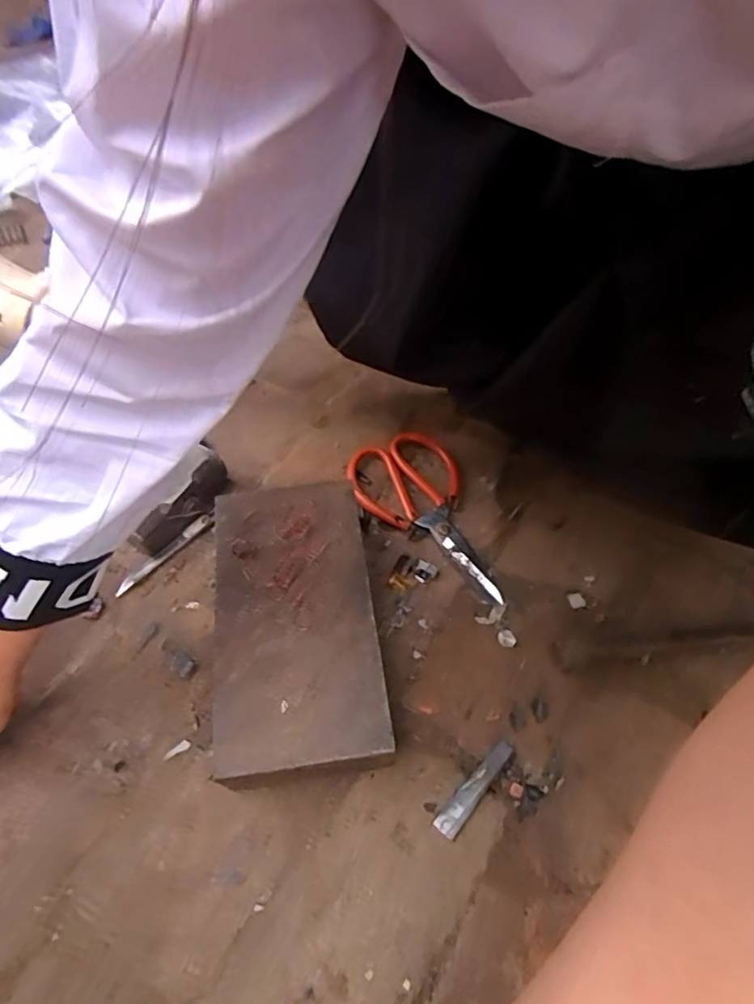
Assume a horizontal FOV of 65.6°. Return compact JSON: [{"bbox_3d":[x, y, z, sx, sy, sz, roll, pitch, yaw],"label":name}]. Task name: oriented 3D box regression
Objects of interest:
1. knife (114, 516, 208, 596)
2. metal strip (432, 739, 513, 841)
[{"bbox_3d":[-0.194,0.048,0.534,0.010,0.007,0.103,36,62,23],"label":"knife"},{"bbox_3d":[0.070,0.205,0.422,0.016,0.009,0.077,35,62,23],"label":"metal strip"}]

